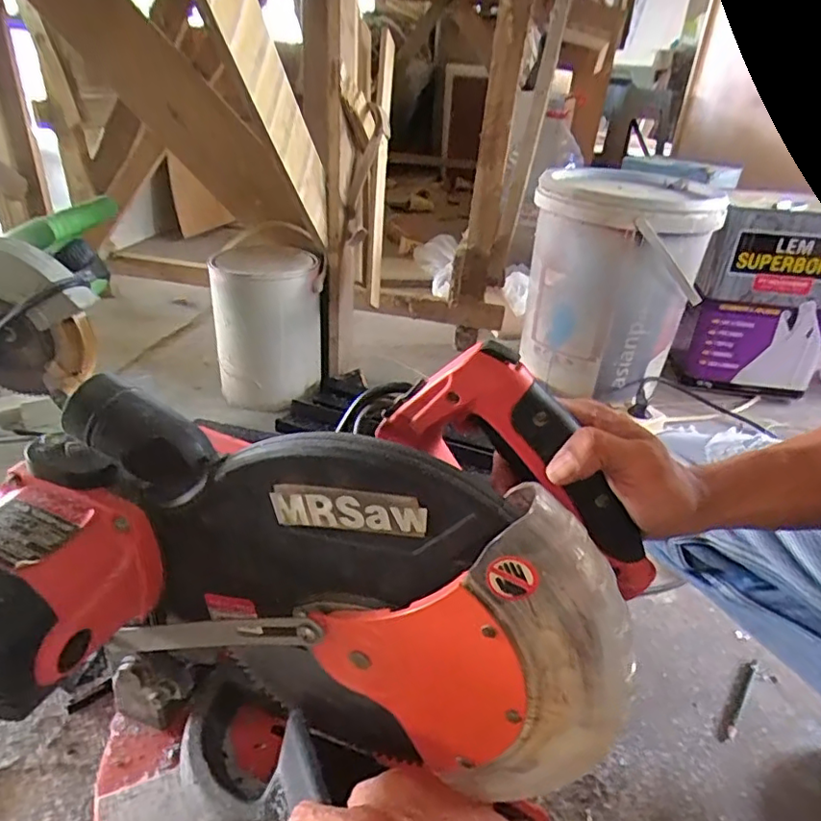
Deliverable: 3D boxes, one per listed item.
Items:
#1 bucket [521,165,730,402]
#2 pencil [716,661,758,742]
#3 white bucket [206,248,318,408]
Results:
[{"bbox_3d":[0.357,-0.224,1.074,0.282,0.357,0.275,14,31,17],"label":"bucket"},{"bbox_3d":[0.320,0.283,0.576,0.016,0.009,0.106,25,35,30],"label":"pencil"},{"bbox_3d":[-0.243,-0.135,0.992,0.159,0.242,0.168,4,29,-2],"label":"white bucket"}]

